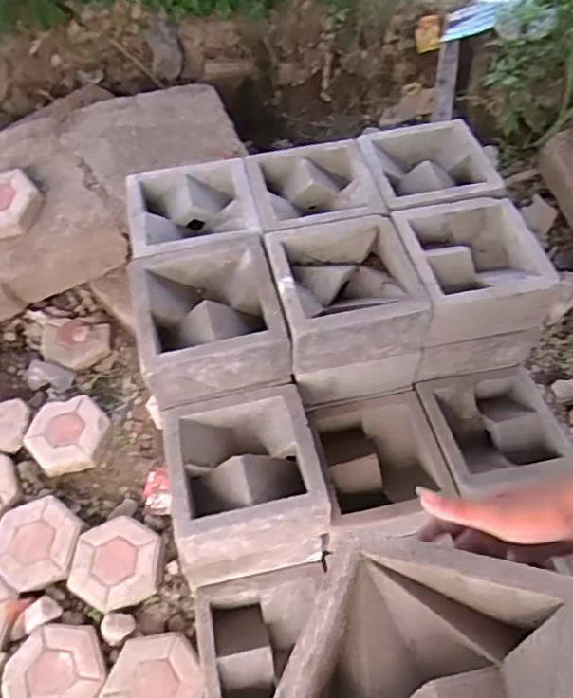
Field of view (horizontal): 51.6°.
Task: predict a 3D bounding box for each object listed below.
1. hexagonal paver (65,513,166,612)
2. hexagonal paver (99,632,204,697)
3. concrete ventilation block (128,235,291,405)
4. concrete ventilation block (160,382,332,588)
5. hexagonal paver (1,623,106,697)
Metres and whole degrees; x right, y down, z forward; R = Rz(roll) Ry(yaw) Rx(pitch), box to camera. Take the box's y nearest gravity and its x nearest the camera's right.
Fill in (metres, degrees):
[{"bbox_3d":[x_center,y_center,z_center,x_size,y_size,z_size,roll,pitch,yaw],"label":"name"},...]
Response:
[{"bbox_3d":[-0.395,0.492,1.376,0.221,0.047,0.212,25,58,20],"label":"hexagonal paver"},{"bbox_3d":[-0.278,0.697,1.217,0.203,0.050,0.200,-8,53,-3],"label":"hexagonal paver"},{"bbox_3d":[-0.114,-0.046,0.876,0.201,0.114,0.200,-12,53,-7],"label":"concrete ventilation block"},{"bbox_3d":[-0.059,0.193,0.870,0.197,0.173,0.206,-11,53,-5],"label":"concrete ventilation block"},{"bbox_3d":[-0.491,0.691,1.246,0.213,0.039,0.209,2,53,5],"label":"hexagonal paver"}]

